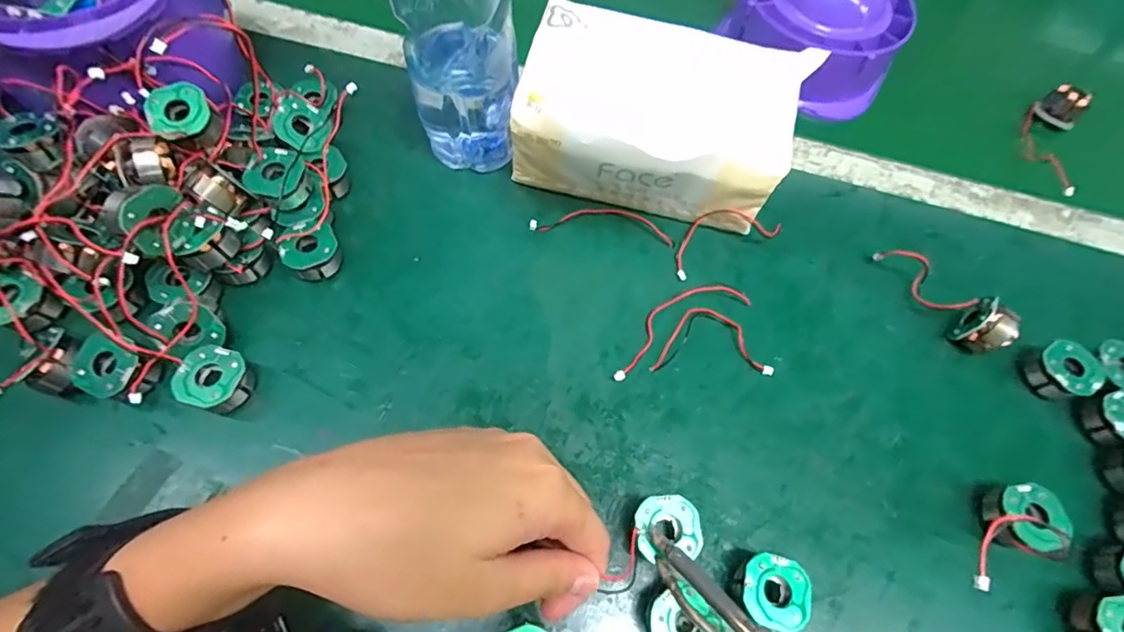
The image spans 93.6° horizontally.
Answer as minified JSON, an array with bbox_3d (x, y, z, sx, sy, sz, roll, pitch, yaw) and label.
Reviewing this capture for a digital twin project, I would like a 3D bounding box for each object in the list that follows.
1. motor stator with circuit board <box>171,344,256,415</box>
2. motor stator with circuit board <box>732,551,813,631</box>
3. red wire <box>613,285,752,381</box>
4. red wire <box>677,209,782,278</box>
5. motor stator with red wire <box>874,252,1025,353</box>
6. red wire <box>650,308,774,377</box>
[{"bbox_3d":[-0.176,0.034,0.270,0.027,0.024,0.030,19,65,5],"label":"motor stator with circuit board"},{"bbox_3d":[0.096,0.128,0.245,0.032,0.022,0.030,2,64,-4],"label":"motor stator with circuit board"},{"bbox_3d":[0.066,0.002,0.309,0.101,0.012,0.026,-28,70,-16],"label":"red wire"},{"bbox_3d":[0.105,-0.055,0.334,0.082,0.026,0.027,-23,68,-14],"label":"red wire"},{"bbox_3d":[0.235,-0.014,0.324,0.024,0.026,0.085,-25,69,-15],"label":"motor stator with red wire"},{"bbox_3d":[0.087,0.012,0.303,0.070,0.017,0.037,3,64,-3],"label":"red wire"}]

